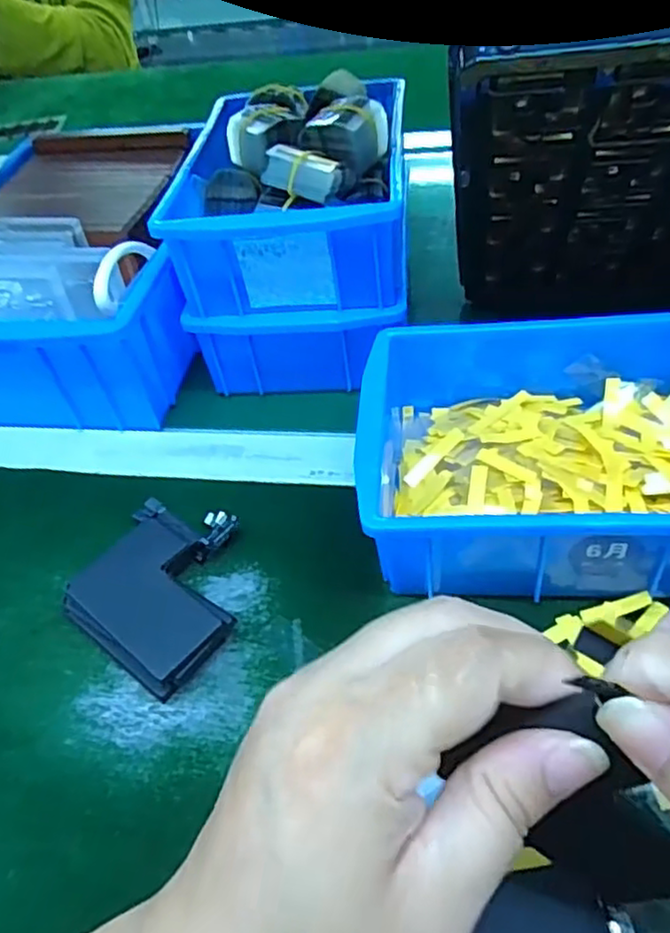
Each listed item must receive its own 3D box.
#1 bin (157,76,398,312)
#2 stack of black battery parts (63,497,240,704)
[{"bbox_3d":[-0.023,-0.172,0.422,0.132,0.087,0.190,-1,47,7],"label":"bin"},{"bbox_3d":[-0.076,0.060,0.325,0.086,0.028,0.085,26,56,29],"label":"stack of black battery parts"}]

